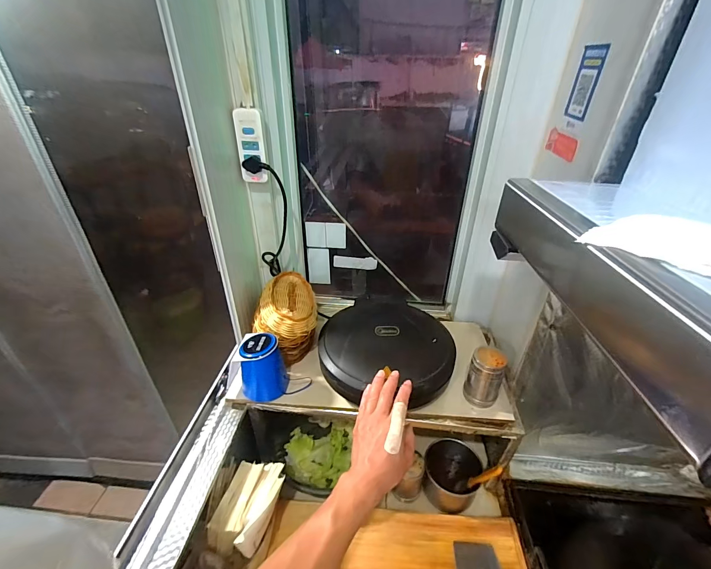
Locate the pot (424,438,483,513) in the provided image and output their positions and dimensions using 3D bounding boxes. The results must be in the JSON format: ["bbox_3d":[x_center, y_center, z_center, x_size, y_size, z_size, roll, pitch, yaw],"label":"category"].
[{"bbox_3d":[0.224,0.421,0.768,0.143,0.084,0.129,-24,41,-32],"label":"pot"}]

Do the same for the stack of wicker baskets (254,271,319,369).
[{"bbox_3d":[-0.160,0.083,0.785,0.138,0.147,0.184,-7,34,-11],"label":"stack of wicker baskets"}]

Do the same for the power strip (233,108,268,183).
[{"bbox_3d":[-0.213,-0.279,0.686,0.054,0.139,0.025,-4,34,-8],"label":"power strip"}]

